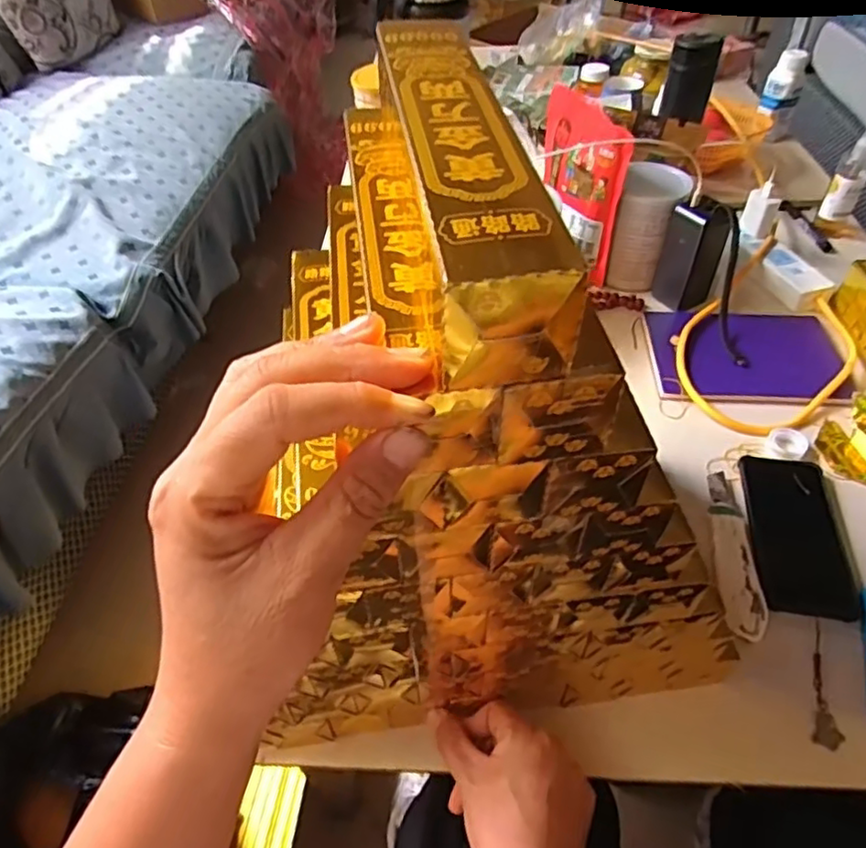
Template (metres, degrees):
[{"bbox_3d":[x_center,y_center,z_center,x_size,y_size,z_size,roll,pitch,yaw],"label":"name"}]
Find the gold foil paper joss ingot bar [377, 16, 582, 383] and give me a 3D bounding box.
[{"bbox_3d":[0.008,-0.107,0.264,0.045,0.046,0.220,-8,47,-4],"label":"gold foil paper joss ingot bar"}]

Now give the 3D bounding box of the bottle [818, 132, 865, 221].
[{"bbox_3d":[0.576,-0.343,0.864,0.040,0.119,0.031,24,53,23],"label":"bottle"}]

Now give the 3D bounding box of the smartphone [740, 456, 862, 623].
[{"bbox_3d":[0.327,0.098,0.567,0.076,0.014,0.164,7,48,10],"label":"smartphone"}]

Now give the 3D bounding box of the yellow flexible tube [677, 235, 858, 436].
[{"bbox_3d":[0.404,-0.107,0.740,0.174,0.030,0.324,33,57,29],"label":"yellow flexible tube"}]

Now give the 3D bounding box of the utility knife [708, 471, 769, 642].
[{"bbox_3d":[0.266,0.108,0.556,0.036,0.011,0.166,6,48,9],"label":"utility knife"}]

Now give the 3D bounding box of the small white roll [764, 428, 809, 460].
[{"bbox_3d":[0.362,0.020,0.642,0.036,0.012,0.038,-2,47,2],"label":"small white roll"}]

